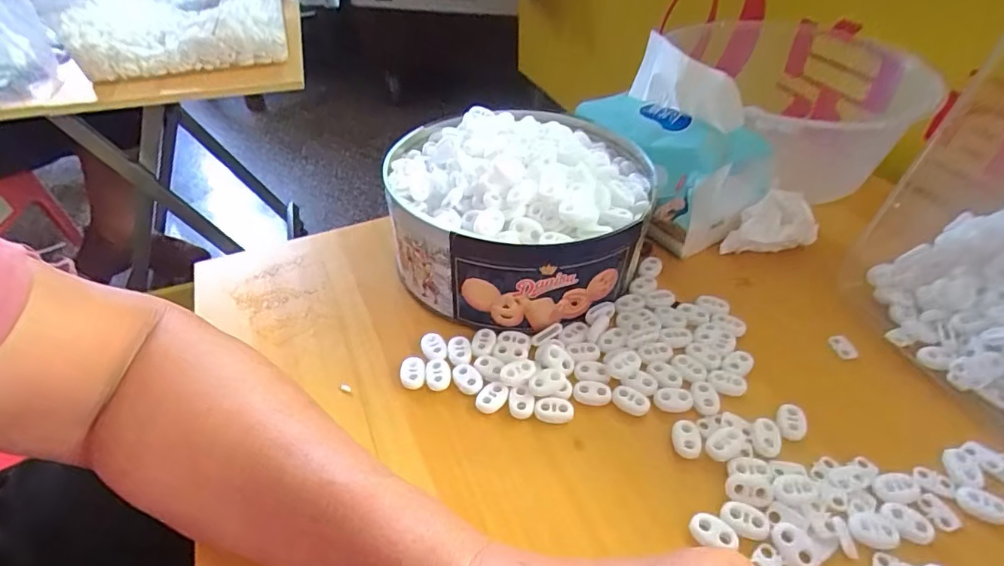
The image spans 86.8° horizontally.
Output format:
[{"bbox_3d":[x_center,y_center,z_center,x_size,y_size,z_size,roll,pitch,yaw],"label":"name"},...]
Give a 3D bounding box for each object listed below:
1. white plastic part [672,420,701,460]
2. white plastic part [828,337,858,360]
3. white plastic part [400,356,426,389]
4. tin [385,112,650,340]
[{"bbox_3d":[0.102,0.086,0.294,0.015,0.005,0.022,10,45,13],"label":"white plastic part"},{"bbox_3d":[0.223,0.042,0.347,0.012,0.004,0.017,-11,44,-8],"label":"white plastic part"},{"bbox_3d":[-0.055,0.056,0.330,0.015,0.008,0.020,-4,44,0],"label":"white plastic part"},{"bbox_3d":[0.011,-0.059,0.393,0.194,0.083,0.179,4,44,7],"label":"tin"}]

